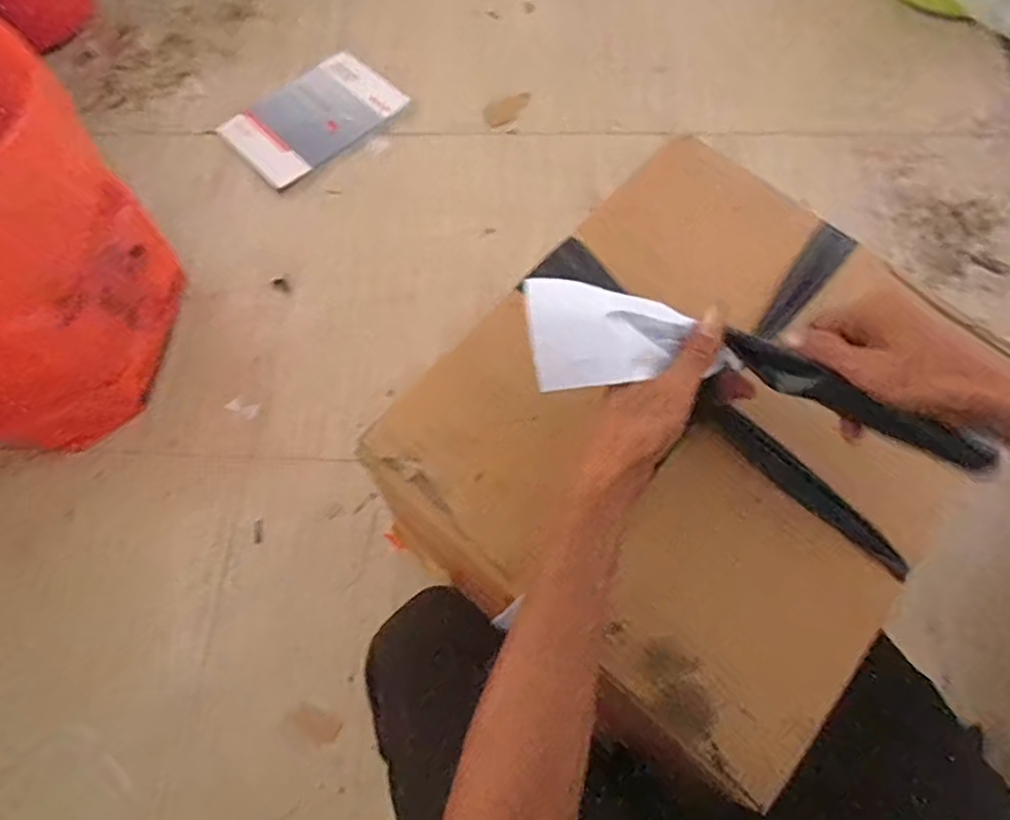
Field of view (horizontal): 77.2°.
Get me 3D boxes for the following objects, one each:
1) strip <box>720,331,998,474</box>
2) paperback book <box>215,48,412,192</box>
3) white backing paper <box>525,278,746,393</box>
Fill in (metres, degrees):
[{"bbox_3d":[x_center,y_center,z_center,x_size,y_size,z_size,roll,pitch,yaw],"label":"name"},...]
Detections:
[{"bbox_3d":[0.229,-0.005,0.411,0.178,0.036,0.016,26,71,2],"label":"strip"},{"bbox_3d":[-0.319,-0.497,1.069,0.276,0.017,0.183,-40,75,-16],"label":"paperback book"},{"bbox_3d":[0.082,-0.047,0.410,0.136,0.034,0.063,4,69,4],"label":"white backing paper"}]

